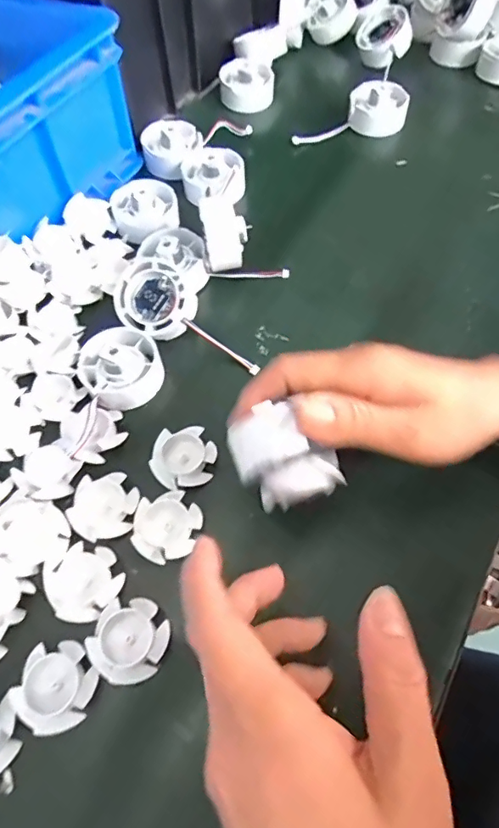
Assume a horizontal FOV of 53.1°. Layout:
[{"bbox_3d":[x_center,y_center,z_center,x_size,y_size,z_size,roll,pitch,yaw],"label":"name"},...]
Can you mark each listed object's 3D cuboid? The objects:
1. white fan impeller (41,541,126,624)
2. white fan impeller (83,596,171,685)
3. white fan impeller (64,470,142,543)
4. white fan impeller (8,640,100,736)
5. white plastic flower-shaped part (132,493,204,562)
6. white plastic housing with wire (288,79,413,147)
[{"bbox_3d":[-0.094,0.094,0.283,0.040,0.007,0.041,-40,68,-18],"label":"white fan impeller"},{"bbox_3d":[-0.064,0.118,0.264,0.038,0.009,0.040,-1,61,1],"label":"white fan impeller"},{"bbox_3d":[-0.088,0.056,0.304,0.039,0.014,0.037,-4,61,-1],"label":"white fan impeller"},{"bbox_3d":[-0.098,0.138,0.254,0.038,0.007,0.040,-1,61,1],"label":"white fan impeller"},{"bbox_3d":[-0.048,0.065,0.292,0.037,0.013,0.038,-1,61,1],"label":"white plastic flower-shaped part"},{"bbox_3d":[0.098,-0.295,0.488,0.114,0.037,0.045,-5,60,-1],"label":"white plastic housing with wire"}]

